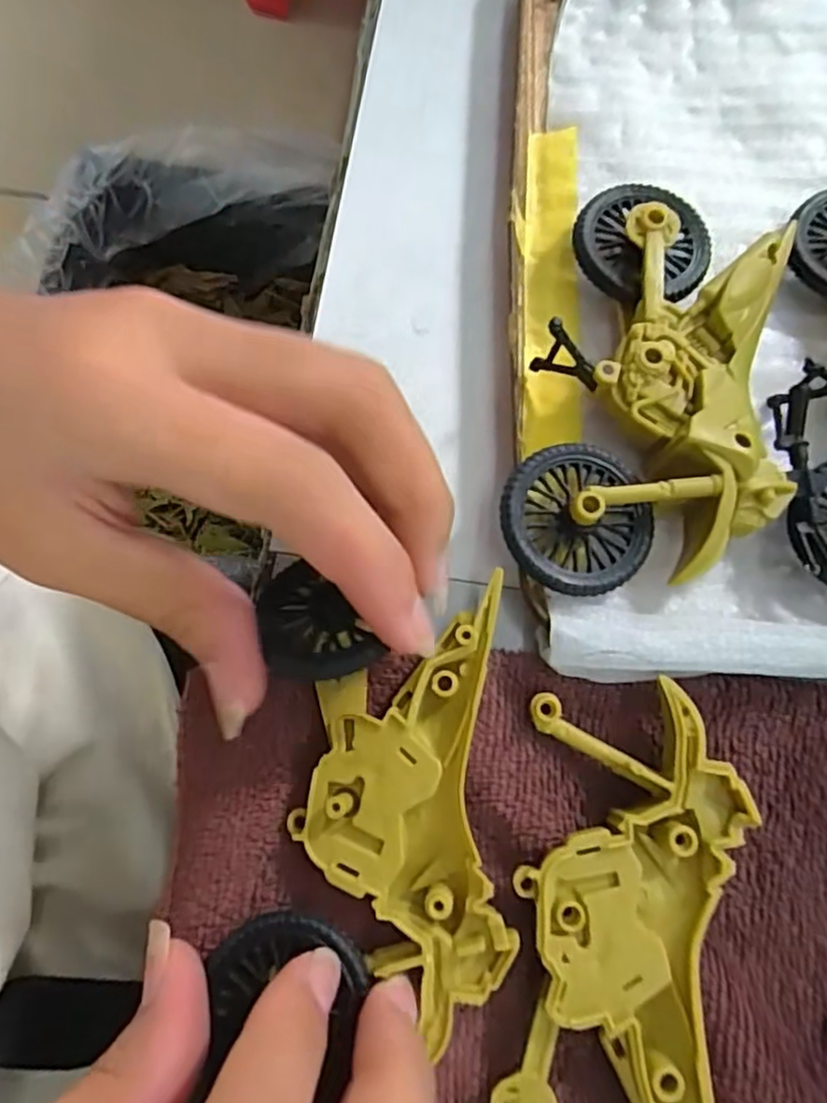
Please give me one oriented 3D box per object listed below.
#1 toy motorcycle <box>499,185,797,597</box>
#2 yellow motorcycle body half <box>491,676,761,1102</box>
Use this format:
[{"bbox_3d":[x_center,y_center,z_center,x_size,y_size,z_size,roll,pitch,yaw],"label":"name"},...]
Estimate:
[{"bbox_3d":[0.063,-0.042,0.174,0.061,0.024,0.113,14,78,2],"label":"toy motorcycle"},{"bbox_3d":[0.047,0.082,0.151,0.047,0.012,0.096,9,77,1],"label":"yellow motorcycle body half"}]

